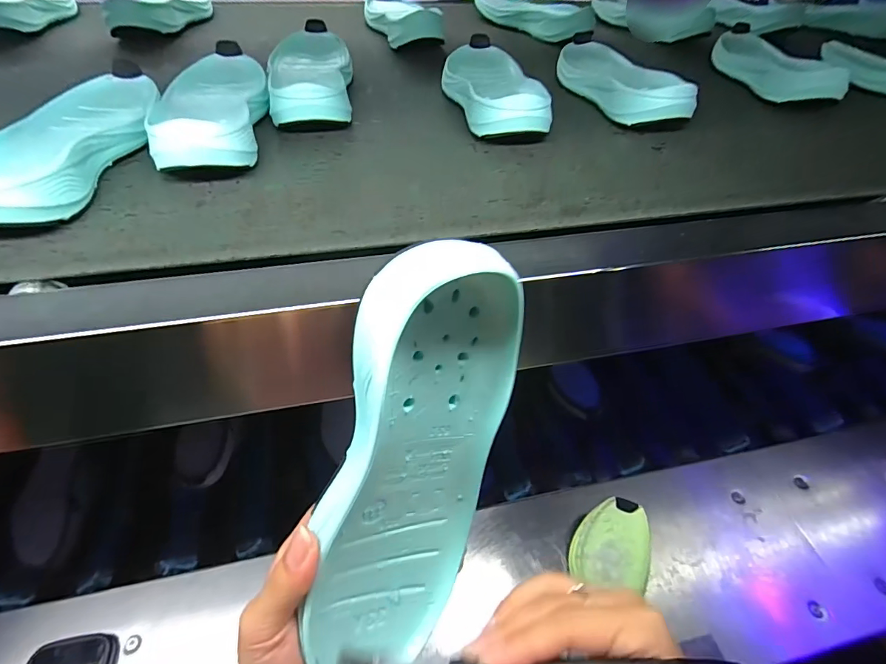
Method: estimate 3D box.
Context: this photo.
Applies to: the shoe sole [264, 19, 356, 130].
[{"bbox_3d":[-0.143,-0.280,0.480,0.084,0.036,0.223,-6,48,-9],"label":"shoe sole"}]

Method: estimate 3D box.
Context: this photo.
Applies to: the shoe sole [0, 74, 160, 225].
[{"bbox_3d":[-0.298,-0.149,0.349,0.087,0.035,0.219,-2,47,-5],"label":"shoe sole"}]

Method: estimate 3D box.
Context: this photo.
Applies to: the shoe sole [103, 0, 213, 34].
[{"bbox_3d":[-0.389,-0.467,0.629,0.084,0.041,0.224,-1,47,-4],"label":"shoe sole"}]

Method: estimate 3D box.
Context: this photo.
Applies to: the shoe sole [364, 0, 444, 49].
[{"bbox_3d":[-0.068,-0.469,0.651,0.088,0.041,0.210,-12,49,-14],"label":"shoe sole"}]

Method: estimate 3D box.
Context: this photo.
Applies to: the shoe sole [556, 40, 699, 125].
[{"bbox_3d":[0.193,-0.291,0.505,0.092,0.040,0.224,-6,48,-9],"label":"shoe sole"}]

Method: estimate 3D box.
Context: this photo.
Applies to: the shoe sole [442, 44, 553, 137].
[{"bbox_3d":[0.049,-0.271,0.478,0.097,0.039,0.230,-2,47,-5],"label":"shoe sole"}]

